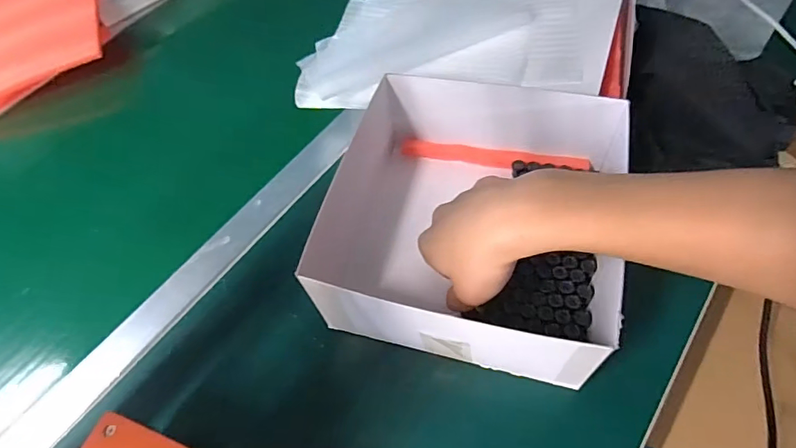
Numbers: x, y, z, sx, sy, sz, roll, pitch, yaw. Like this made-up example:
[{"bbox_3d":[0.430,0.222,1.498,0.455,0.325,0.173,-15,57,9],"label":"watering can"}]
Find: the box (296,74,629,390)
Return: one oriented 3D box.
[{"bbox_3d":[0.059,0.000,0.376,0.207,0.104,0.208,12,60,14],"label":"box"}]

